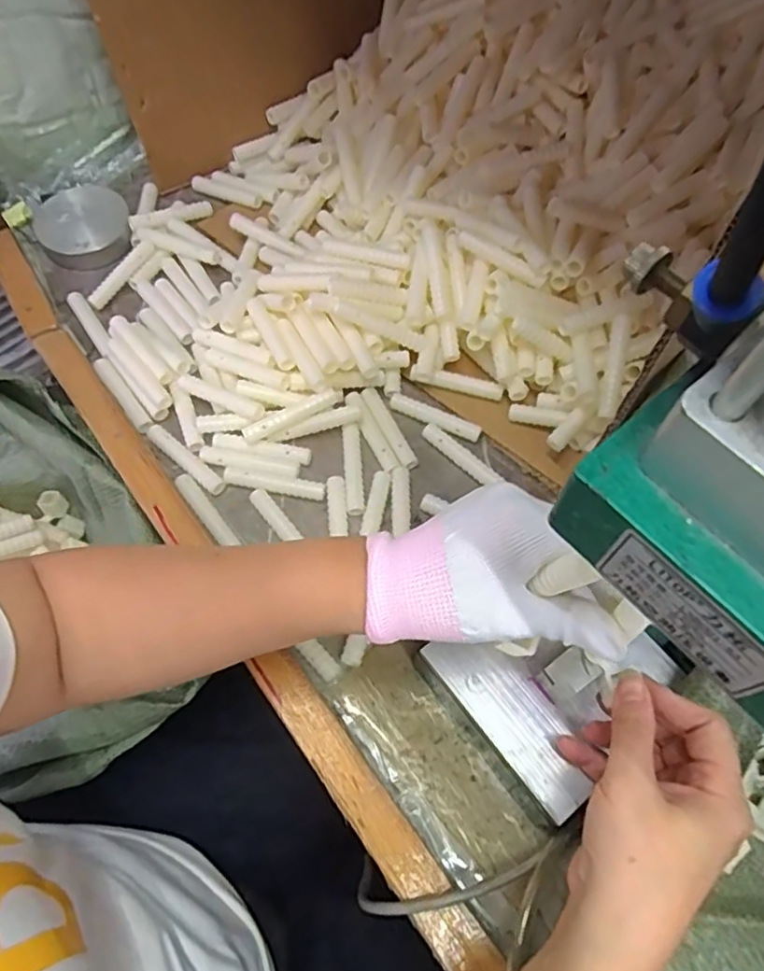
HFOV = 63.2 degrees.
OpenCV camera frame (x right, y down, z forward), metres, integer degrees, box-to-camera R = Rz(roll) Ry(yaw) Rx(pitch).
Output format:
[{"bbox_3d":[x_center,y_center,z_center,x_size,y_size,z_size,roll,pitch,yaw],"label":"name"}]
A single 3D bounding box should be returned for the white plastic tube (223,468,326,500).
[{"bbox_3d":[-0.083,-0.001,0.484,0.079,0.009,0.013,9,63,5],"label":"white plastic tube"}]

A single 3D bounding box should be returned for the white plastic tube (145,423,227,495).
[{"bbox_3d":[-0.156,-0.020,0.493,0.081,0.010,0.015,36,69,17],"label":"white plastic tube"}]

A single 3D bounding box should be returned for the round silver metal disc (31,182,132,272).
[{"bbox_3d":[-0.284,-0.247,0.592,0.084,0.019,0.097,-22,65,-10],"label":"round silver metal disc"}]

